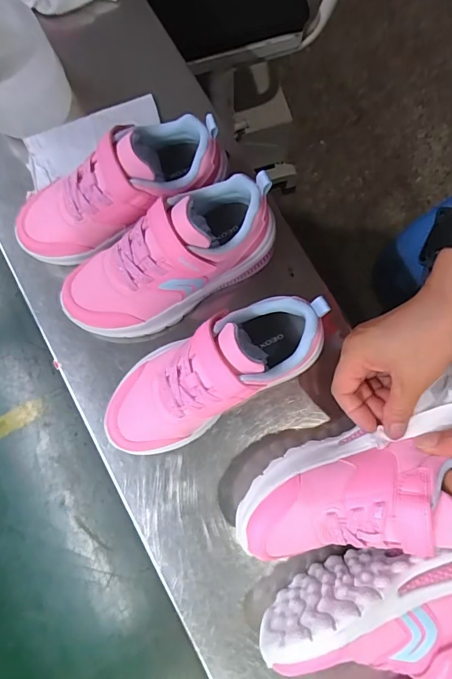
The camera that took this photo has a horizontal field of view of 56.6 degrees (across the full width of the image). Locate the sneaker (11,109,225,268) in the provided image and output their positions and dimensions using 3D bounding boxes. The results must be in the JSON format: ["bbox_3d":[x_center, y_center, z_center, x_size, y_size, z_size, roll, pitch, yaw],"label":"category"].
[{"bbox_3d":[-0.098,-0.136,0.379,0.202,0.083,0.075,-26,79,9],"label":"sneaker"}]

